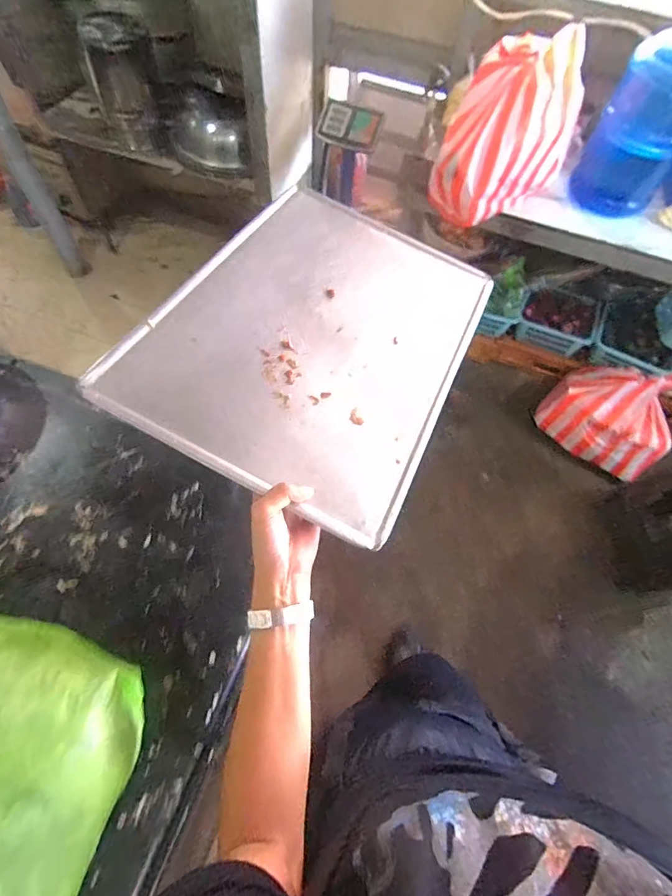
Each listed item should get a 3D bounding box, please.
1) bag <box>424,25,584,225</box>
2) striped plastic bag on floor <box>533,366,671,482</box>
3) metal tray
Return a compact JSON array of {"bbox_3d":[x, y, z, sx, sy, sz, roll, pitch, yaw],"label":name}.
[{"bbox_3d":[0.475,-0.850,1.158,0.311,0.383,0.278,27,66,10],"label":"bag"},{"bbox_3d":[1.094,-0.137,1.656,0.360,0.279,0.450,-33,70,-17],"label":"striped plastic bag on floor"},{"bbox_3d":[-0.010,-0.149,0.508,0.323,0.014,0.448,29,61,2],"label":"metal tray"}]

